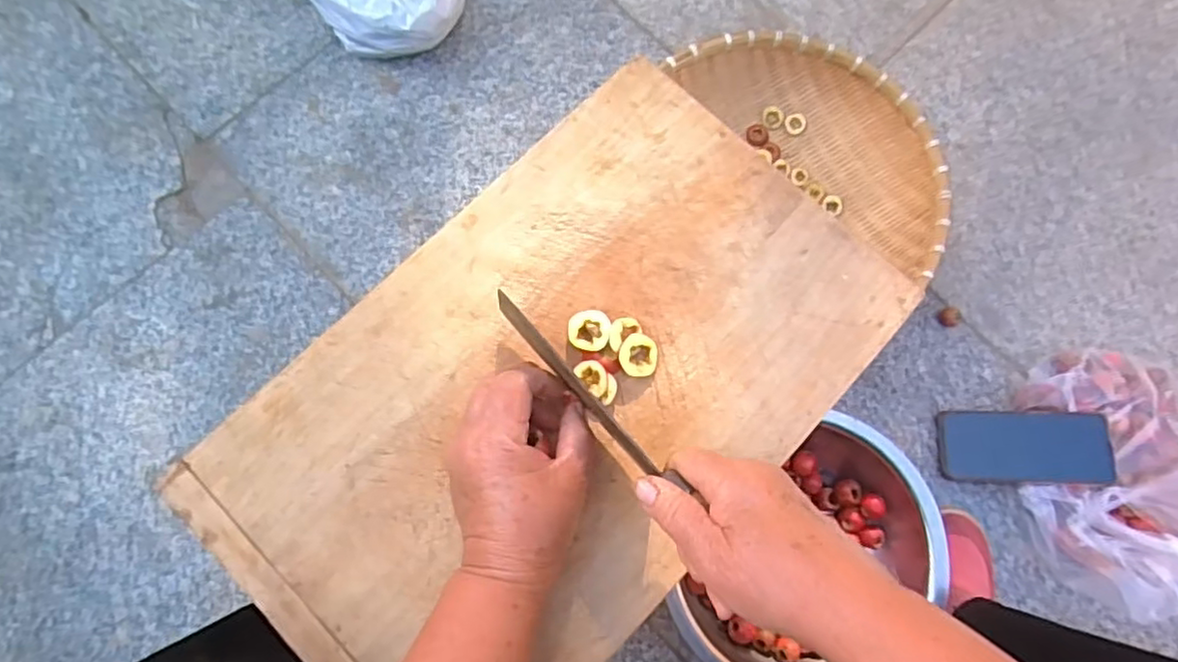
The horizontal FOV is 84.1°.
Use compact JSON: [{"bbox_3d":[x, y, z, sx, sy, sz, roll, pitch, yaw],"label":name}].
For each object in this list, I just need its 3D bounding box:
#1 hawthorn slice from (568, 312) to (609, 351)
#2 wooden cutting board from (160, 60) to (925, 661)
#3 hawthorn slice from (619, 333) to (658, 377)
[{"bbox_3d":[0.000,0.000,0.445,0.028,0.010,0.028,3,77,-2],"label":"hawthorn slice"},{"bbox_3d":[-0.019,0.037,0.444,0.280,0.014,0.452,43,79,10],"label":"wooden cutting board"},{"bbox_3d":[0.033,0.016,0.442,0.028,0.004,0.029,2,88,-21],"label":"hawthorn slice"}]

